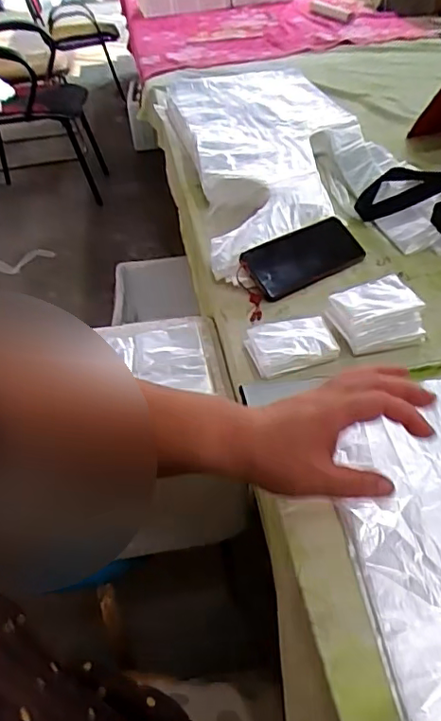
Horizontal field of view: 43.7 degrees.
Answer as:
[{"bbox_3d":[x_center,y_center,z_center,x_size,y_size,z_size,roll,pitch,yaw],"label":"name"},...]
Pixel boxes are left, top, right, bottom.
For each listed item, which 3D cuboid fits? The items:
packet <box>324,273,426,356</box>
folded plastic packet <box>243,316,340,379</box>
[{"bbox_3d":[0.173,-0.050,0.623,0.094,0.040,0.084,-12,41,-6],"label":"packet"},{"bbox_3d":[0.079,-0.017,0.623,0.093,0.026,0.073,-12,41,-5],"label":"folded plastic packet"}]

